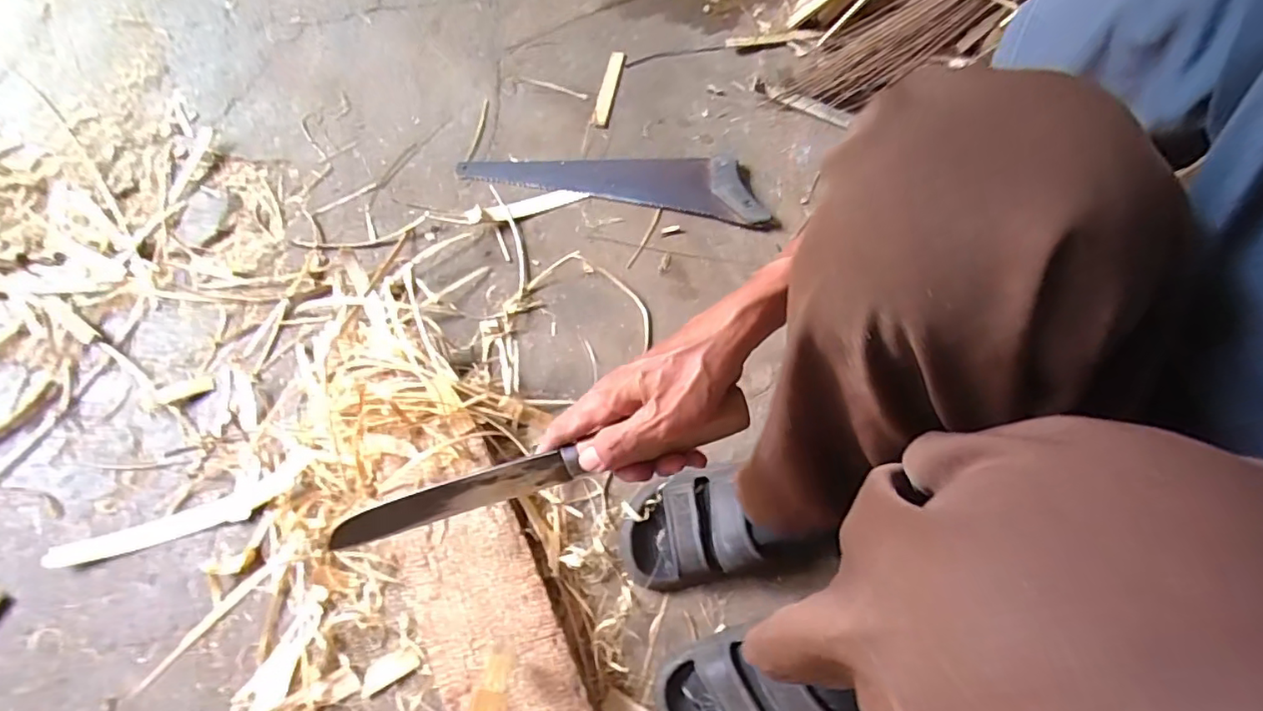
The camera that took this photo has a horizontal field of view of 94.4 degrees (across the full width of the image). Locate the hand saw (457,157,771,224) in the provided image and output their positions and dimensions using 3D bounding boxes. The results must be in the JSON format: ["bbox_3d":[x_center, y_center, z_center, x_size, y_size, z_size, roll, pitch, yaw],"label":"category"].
[{"bbox_3d":[-0.027,-0.253,0.812,0.423,0.023,0.095,10,66,7],"label":"hand saw"}]

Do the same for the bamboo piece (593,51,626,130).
[{"bbox_3d":[-0.034,-0.403,0.879,0.027,0.012,0.152,9,66,6],"label":"bamboo piece"}]

